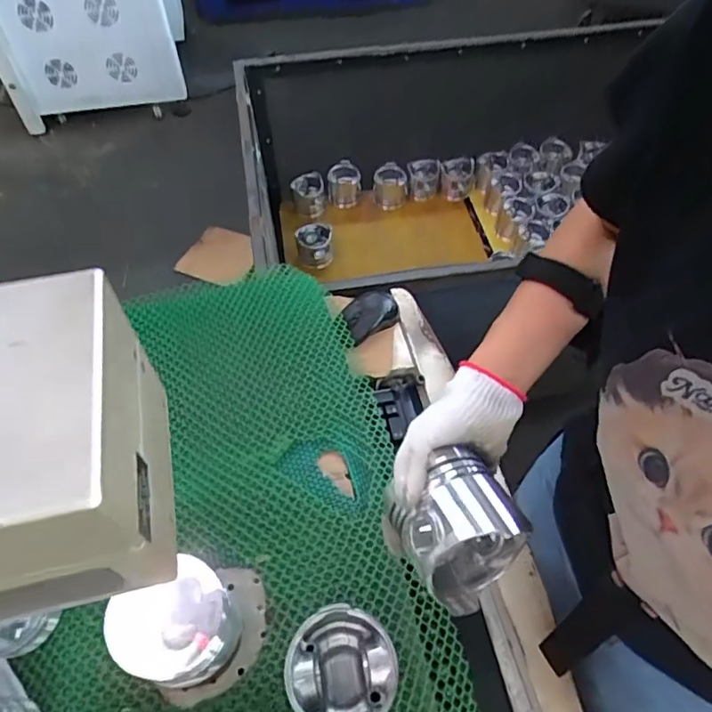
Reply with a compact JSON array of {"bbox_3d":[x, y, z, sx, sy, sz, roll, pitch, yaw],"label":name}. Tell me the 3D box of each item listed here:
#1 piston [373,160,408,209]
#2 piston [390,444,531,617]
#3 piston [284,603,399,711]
[{"bbox_3d":[0.094,-0.463,1.570,0.089,0.099,0.089,3,54,3],"label":"piston"},{"bbox_3d":[0.077,0.131,0.435,0.079,0.091,0.092,-24,58,-16],"label":"piston"},{"bbox_3d":[-0.011,0.267,0.484,0.086,0.086,0.088,0,54,0],"label":"piston"}]

